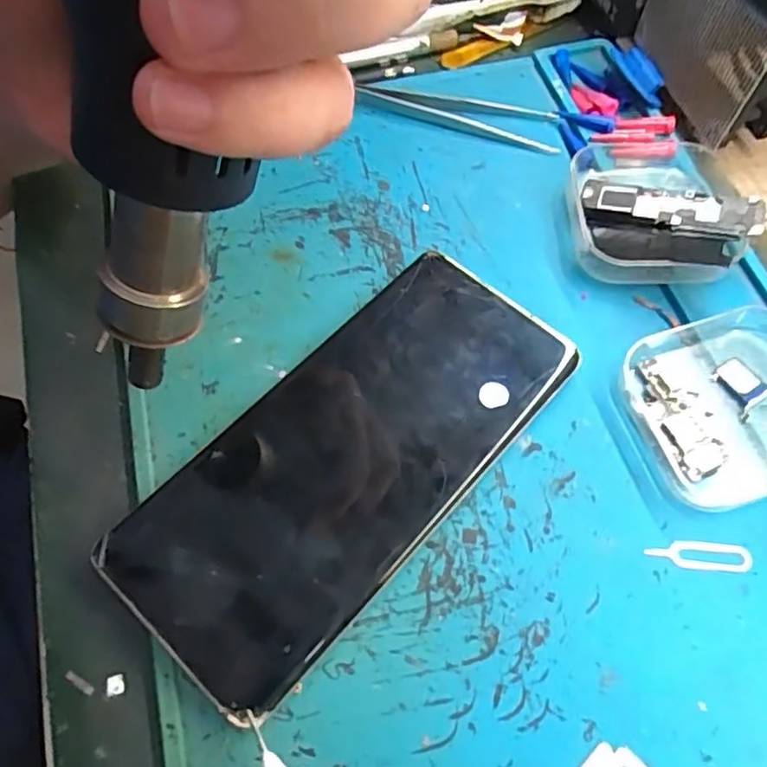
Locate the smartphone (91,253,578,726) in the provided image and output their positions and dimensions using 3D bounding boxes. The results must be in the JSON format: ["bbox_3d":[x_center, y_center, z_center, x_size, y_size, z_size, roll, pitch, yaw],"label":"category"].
[{"bbox_3d":[-0.010,0.023,0.219,0.075,0.011,0.162,39,69,19],"label":"smartphone"}]

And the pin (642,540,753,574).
[{"bbox_3d":[0.101,0.055,0.208,0.033,0.004,0.009,6,68,3],"label":"pin"}]

